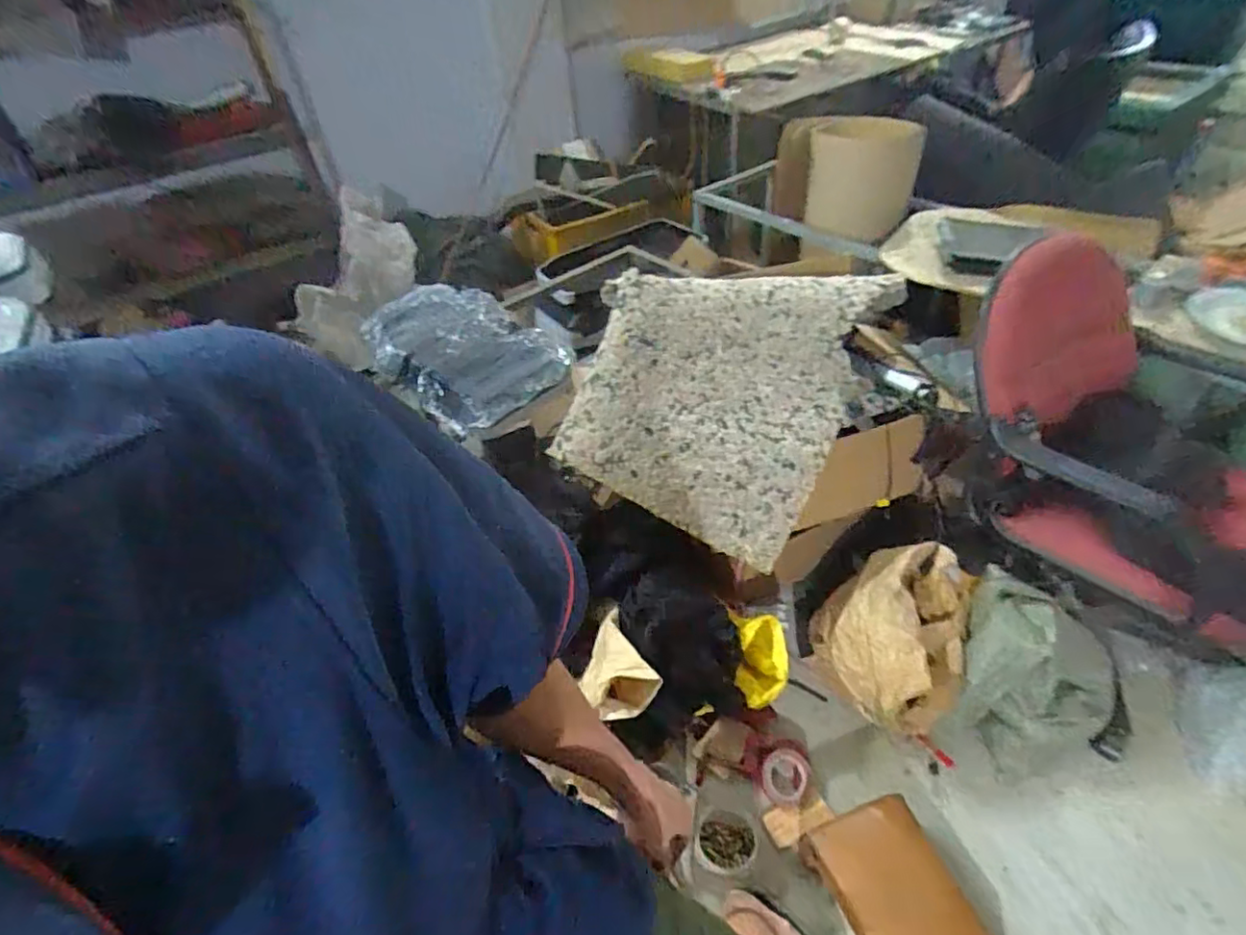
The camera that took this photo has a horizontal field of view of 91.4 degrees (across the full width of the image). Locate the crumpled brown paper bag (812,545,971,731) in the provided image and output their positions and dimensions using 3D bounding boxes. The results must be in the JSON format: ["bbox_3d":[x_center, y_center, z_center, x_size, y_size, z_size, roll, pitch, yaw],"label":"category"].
[{"bbox_3d":[0.598,0.391,1.389,0.300,0.252,0.374,10,46,17],"label":"crumpled brown paper bag"}]

